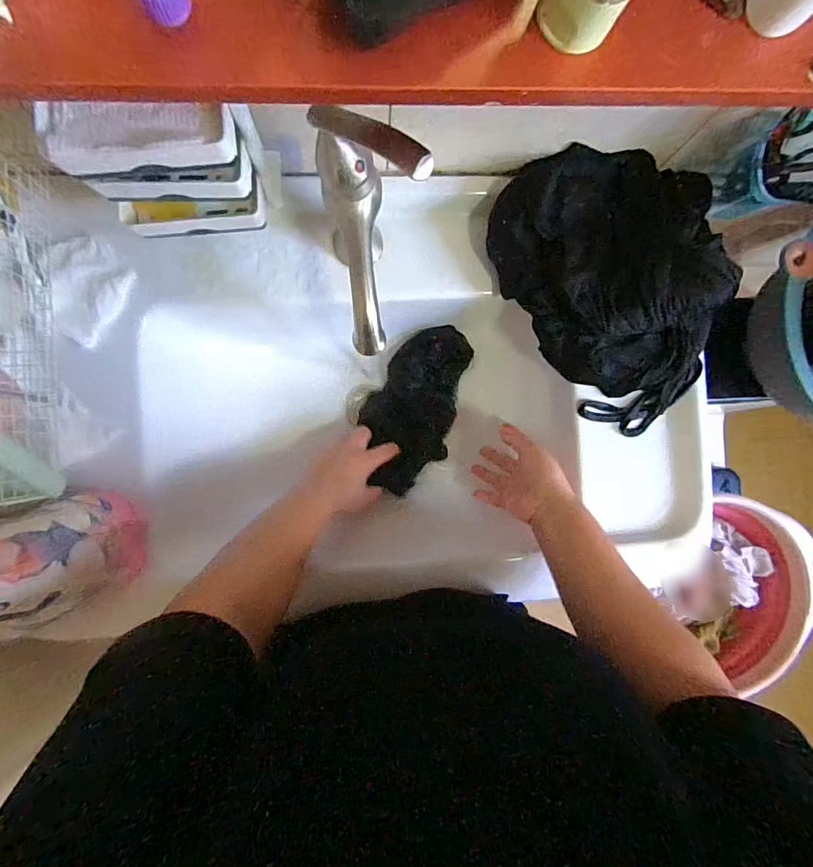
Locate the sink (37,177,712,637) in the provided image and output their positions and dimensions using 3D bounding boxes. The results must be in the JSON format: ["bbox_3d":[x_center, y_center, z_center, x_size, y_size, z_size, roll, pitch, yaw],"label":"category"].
[{"bbox_3d":[-0.022,-0.051,0.550,0.683,0.157,0.404,-5,89,-5],"label":"sink"}]

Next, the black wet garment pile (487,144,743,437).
[{"bbox_3d":[0.219,-0.154,0.454,0.160,0.120,0.298,-37,91,-5],"label":"black wet garment pile"}]

